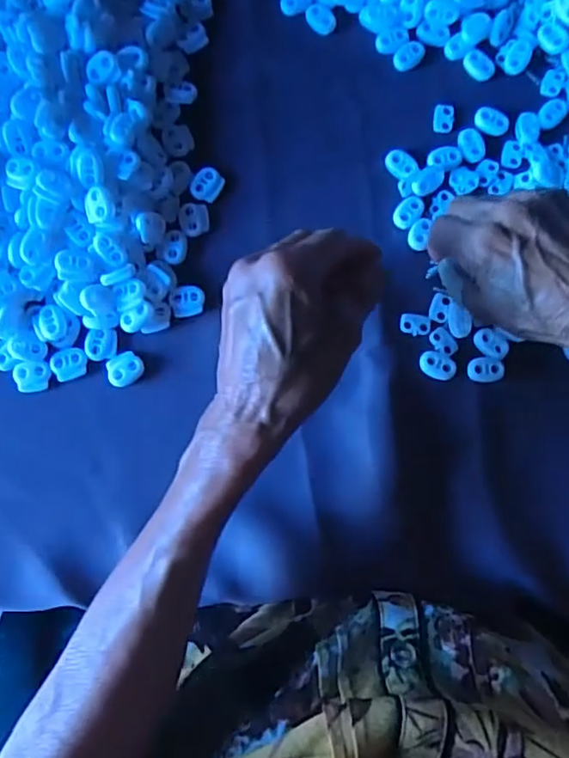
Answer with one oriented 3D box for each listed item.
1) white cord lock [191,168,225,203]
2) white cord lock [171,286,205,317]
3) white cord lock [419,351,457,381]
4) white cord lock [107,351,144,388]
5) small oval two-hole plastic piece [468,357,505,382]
[{"bbox_3d":[-0.050,-0.125,0.382,0.018,0.004,0.021,26,83,4],"label":"white cord lock"},{"bbox_3d":[-0.060,-0.049,0.371,0.021,0.006,0.018,-17,83,-2],"label":"white cord lock"},{"bbox_3d":[0.094,-0.008,0.365,0.022,0.004,0.016,19,83,3],"label":"white cord lock"},{"bbox_3d":[-0.098,-0.006,0.364,0.022,0.005,0.019,-30,83,-4],"label":"white cord lock"},{"bbox_3d":[0.124,-0.006,0.363,0.021,0.004,0.015,-2,82,0],"label":"small oval two-hole plastic piece"}]

